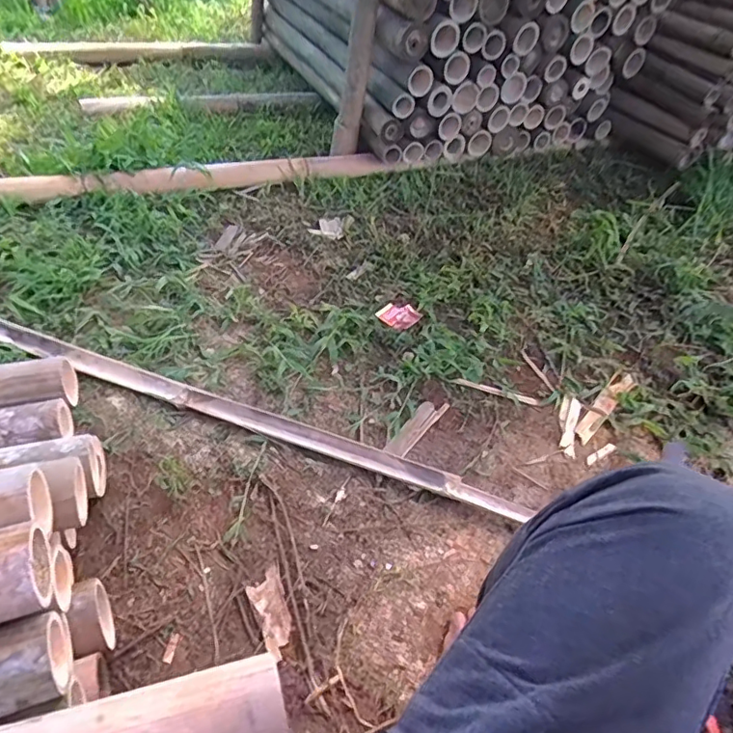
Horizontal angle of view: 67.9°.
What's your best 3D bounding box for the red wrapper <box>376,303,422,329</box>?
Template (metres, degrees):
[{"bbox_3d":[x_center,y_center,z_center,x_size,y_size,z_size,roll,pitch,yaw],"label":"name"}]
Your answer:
[{"bbox_3d":[0.070,-0.109,1.155,0.077,0.014,0.085,28,49,20],"label":"red wrapper"}]

